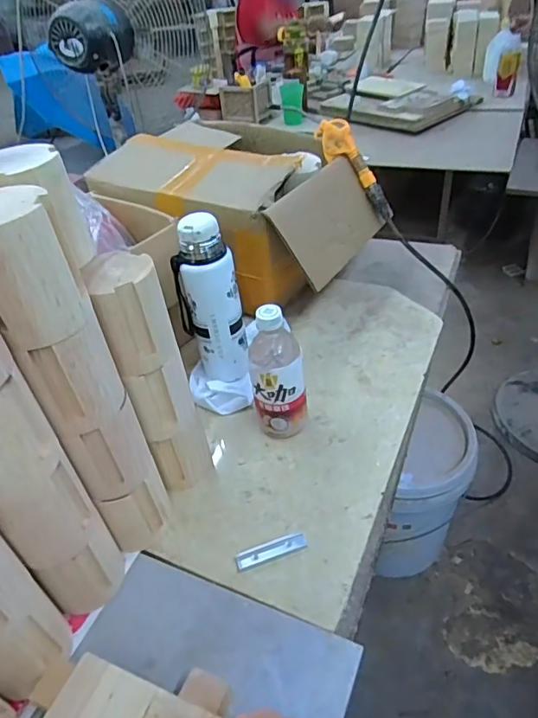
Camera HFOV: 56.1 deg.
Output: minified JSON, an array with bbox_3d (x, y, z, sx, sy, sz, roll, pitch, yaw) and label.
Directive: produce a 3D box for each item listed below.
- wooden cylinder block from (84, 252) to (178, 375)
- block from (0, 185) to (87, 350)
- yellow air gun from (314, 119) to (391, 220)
[{"bbox_3d":[-0.132,-0.044,0.495,0.064,0.101,0.066,-20,42,-17],"label":"wooden cylinder block"},{"bbox_3d":[-0.183,-0.067,0.374,0.070,0.095,0.064,-30,46,-26],"label":"block"},{"bbox_3d":[0.156,-0.330,0.880,0.045,0.200,0.053,-43,9,-36],"label":"yellow air gun"}]

